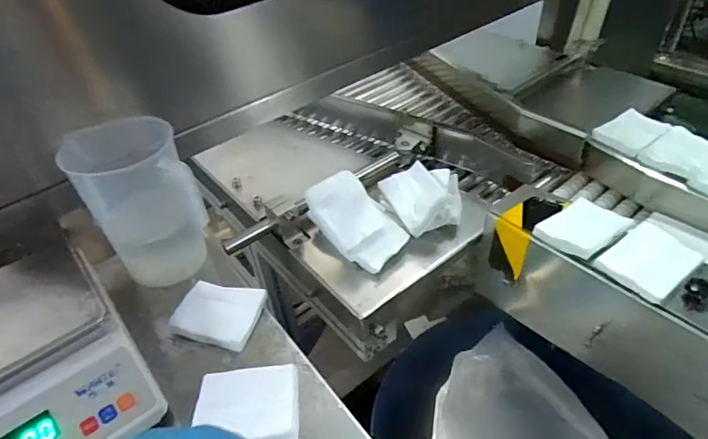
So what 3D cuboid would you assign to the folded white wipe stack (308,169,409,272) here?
[{"bbox_3d":[0.003,0.001,0.596,0.129,0.024,0.085,47,65,-6],"label":"folded white wipe stack"}]

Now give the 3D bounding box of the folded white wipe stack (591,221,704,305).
[{"bbox_3d":[0.313,0.042,0.503,0.094,0.007,0.072,-30,47,-24],"label":"folded white wipe stack"}]

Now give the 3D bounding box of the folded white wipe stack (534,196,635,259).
[{"bbox_3d":[0.260,0.008,0.542,0.087,0.010,0.068,-28,46,-22],"label":"folded white wipe stack"}]

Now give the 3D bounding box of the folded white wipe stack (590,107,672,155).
[{"bbox_3d":[0.405,-0.128,0.694,0.087,0.019,0.069,-27,45,-22],"label":"folded white wipe stack"}]

